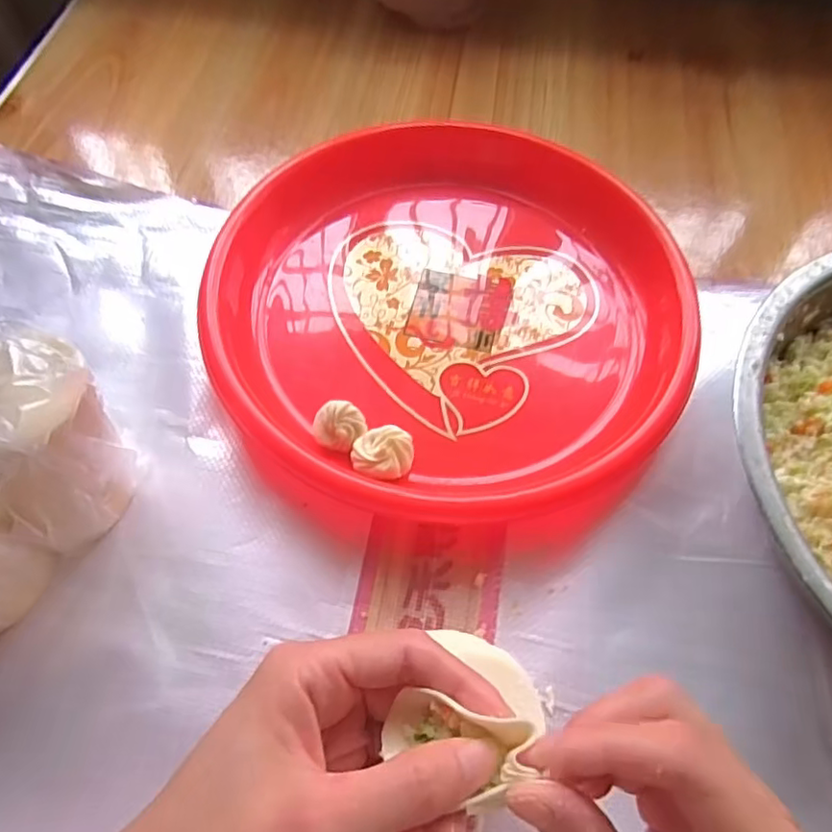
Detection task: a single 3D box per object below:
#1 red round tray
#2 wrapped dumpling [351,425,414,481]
[{"bbox_3d":[0.021,-0.076,0.378,0.283,0.054,0.289,1,61,-1],"label":"red round tray"},{"bbox_3d":[-0.018,0.022,0.336,0.033,0.021,0.030,5,61,1],"label":"wrapped dumpling"}]

